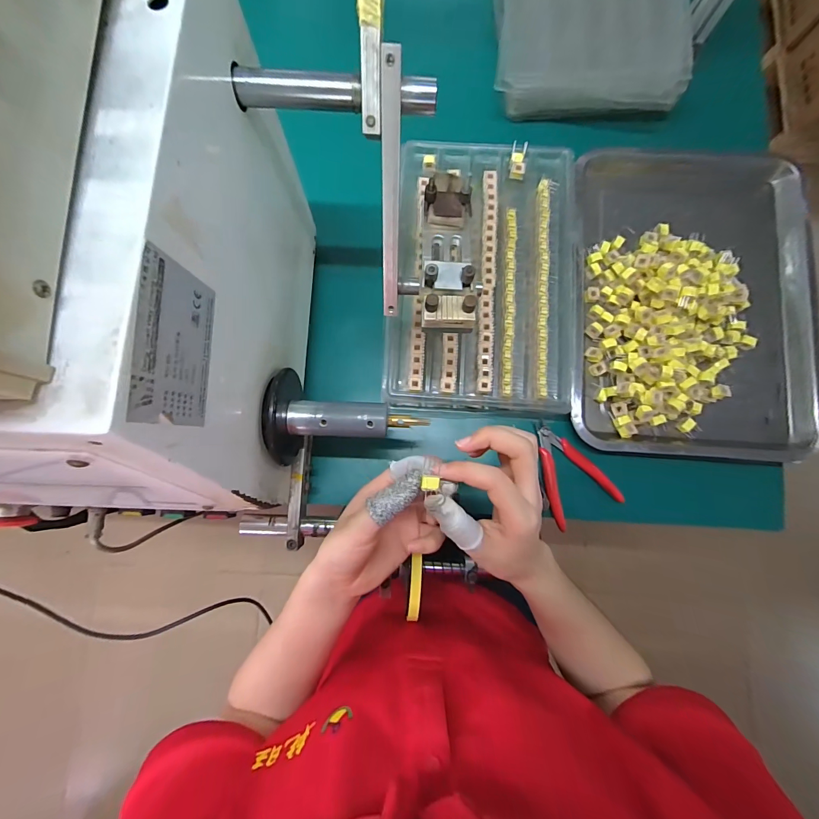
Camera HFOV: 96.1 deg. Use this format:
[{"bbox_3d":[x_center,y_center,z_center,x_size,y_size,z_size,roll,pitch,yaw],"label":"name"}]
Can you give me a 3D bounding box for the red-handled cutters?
[{"bbox_3d":[0.183,0.072,0.435,0.079,0.012,0.117,-30,85,-4],"label":"red-handled cutters"}]

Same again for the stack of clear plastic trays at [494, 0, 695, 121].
[{"bbox_3d":[0.224,-0.533,0.463,0.218,0.072,0.312,2,83,-1],"label":"stack of clear plastic trays"}]

